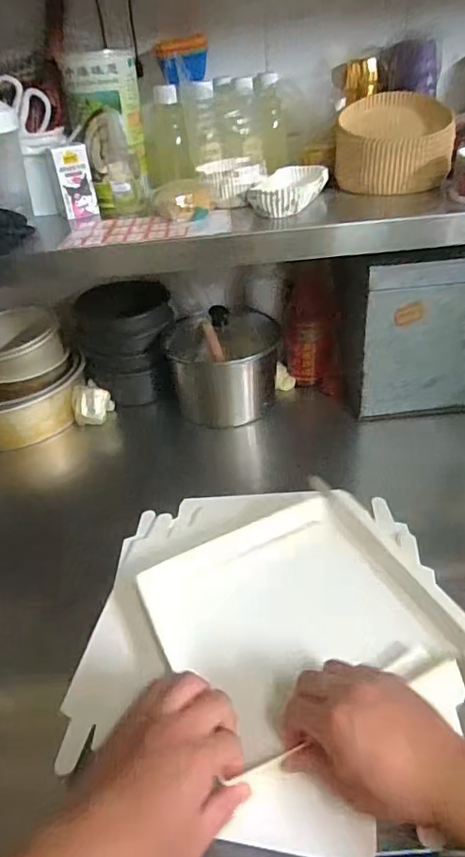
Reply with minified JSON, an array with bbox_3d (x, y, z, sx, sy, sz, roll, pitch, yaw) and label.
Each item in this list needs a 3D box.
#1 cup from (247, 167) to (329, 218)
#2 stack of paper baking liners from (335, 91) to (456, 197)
[{"bbox_3d":[0.068,-0.306,0.686,0.082,0.029,0.130,11,40,20],"label":"cup"},{"bbox_3d":[0.214,-0.380,0.713,0.146,0.092,0.132,2,38,9],"label":"stack of paper baking liners"}]

